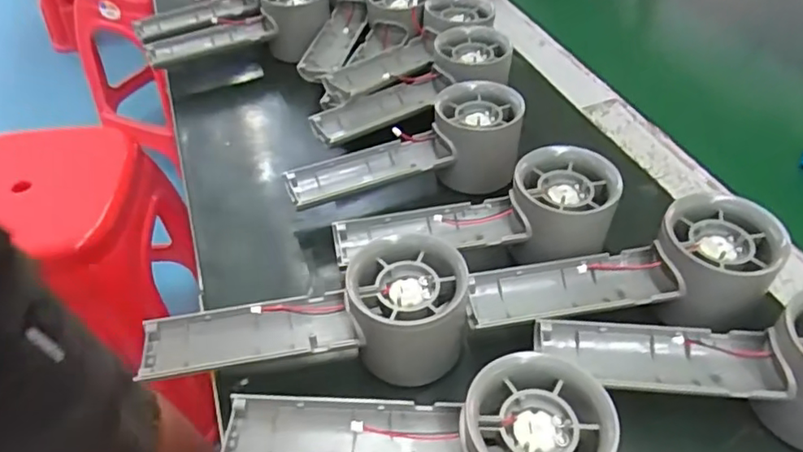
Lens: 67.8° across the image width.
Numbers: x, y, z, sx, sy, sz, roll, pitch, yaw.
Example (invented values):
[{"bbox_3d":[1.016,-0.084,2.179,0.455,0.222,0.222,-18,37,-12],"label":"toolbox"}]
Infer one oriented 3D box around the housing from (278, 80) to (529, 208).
[{"bbox_3d":[0.002,-0.046,0.393,0.155,0.053,0.056,-14,46,-11],"label":"housing"}]

